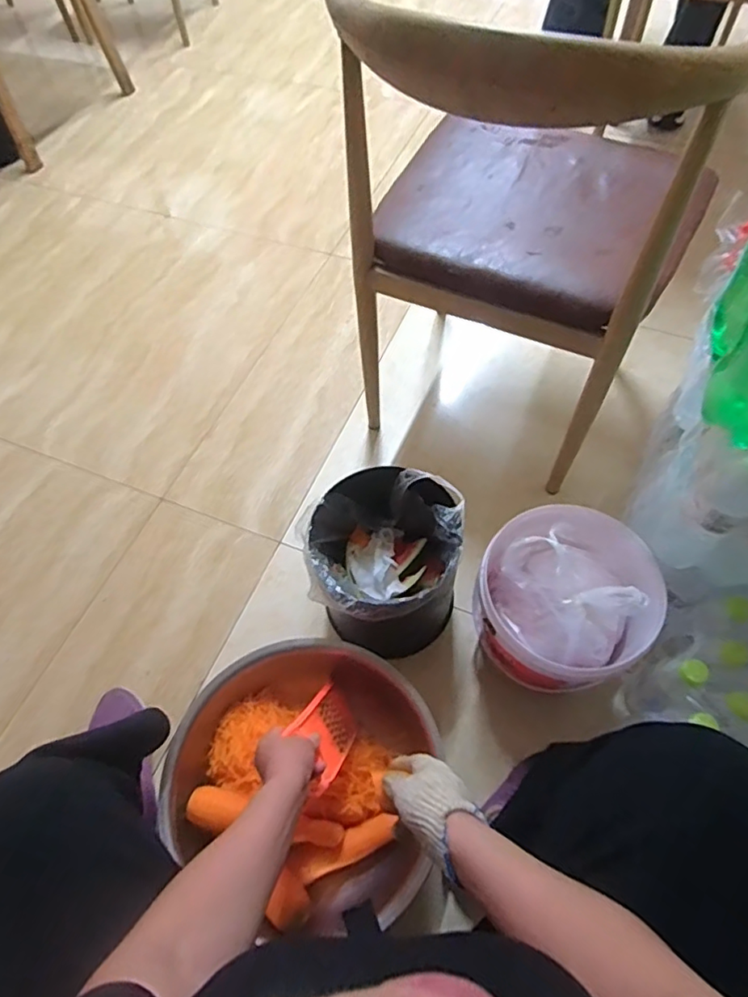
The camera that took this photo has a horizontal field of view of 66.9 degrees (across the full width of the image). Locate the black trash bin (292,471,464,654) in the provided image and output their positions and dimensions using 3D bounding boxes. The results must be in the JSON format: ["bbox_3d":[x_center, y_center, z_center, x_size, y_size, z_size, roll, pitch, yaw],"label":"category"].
[{"bbox_3d":[0.026,0.114,0.889,0.221,0.263,0.202,-1,59,2],"label":"black trash bin"}]

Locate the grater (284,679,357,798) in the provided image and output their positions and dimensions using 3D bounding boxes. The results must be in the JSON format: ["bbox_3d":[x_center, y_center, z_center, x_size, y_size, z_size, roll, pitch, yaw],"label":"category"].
[{"bbox_3d":[-0.062,0.317,0.769,0.020,0.186,0.090,-35,83,9],"label":"grater"}]

